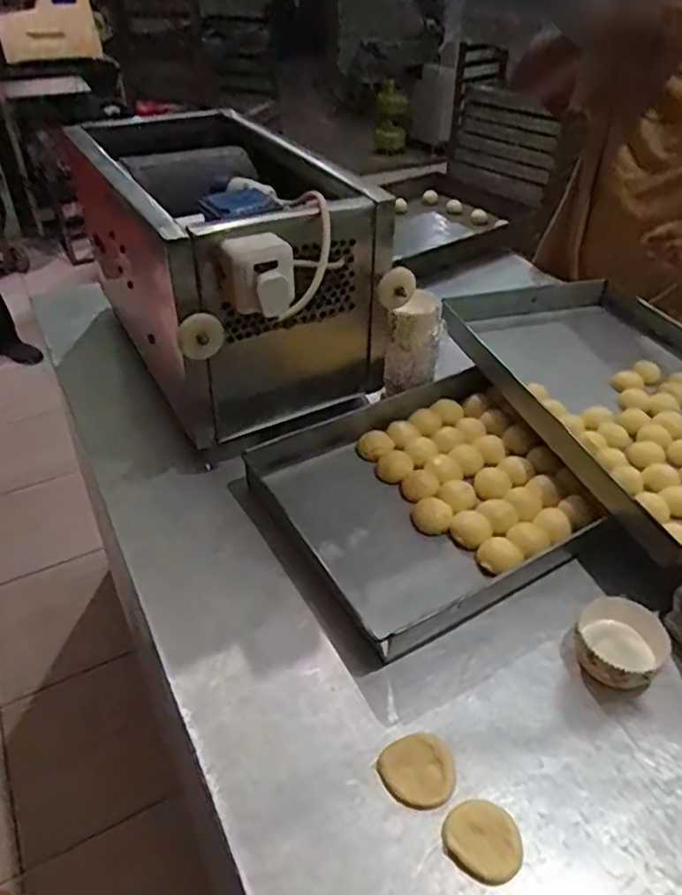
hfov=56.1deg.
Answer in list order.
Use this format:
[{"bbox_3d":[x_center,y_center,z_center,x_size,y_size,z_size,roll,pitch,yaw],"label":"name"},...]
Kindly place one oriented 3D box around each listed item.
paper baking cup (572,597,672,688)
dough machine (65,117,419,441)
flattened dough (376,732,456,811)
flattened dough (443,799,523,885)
[{"bbox_3d":[0.304,0.213,0.698,0.090,0.047,0.086,0,39,0],"label":"paper baking cup"},{"bbox_3d":[-0.202,-0.308,1.099,0.343,0.346,0.699,-19,43,-22],"label":"dough machine"},{"bbox_3d":[0.076,0.313,0.619,0.069,0.008,0.066,0,39,0],"label":"flattened dough"},{"bbox_3d":[0.128,0.352,0.574,0.067,0.008,0.062,24,45,26],"label":"flattened dough"}]

